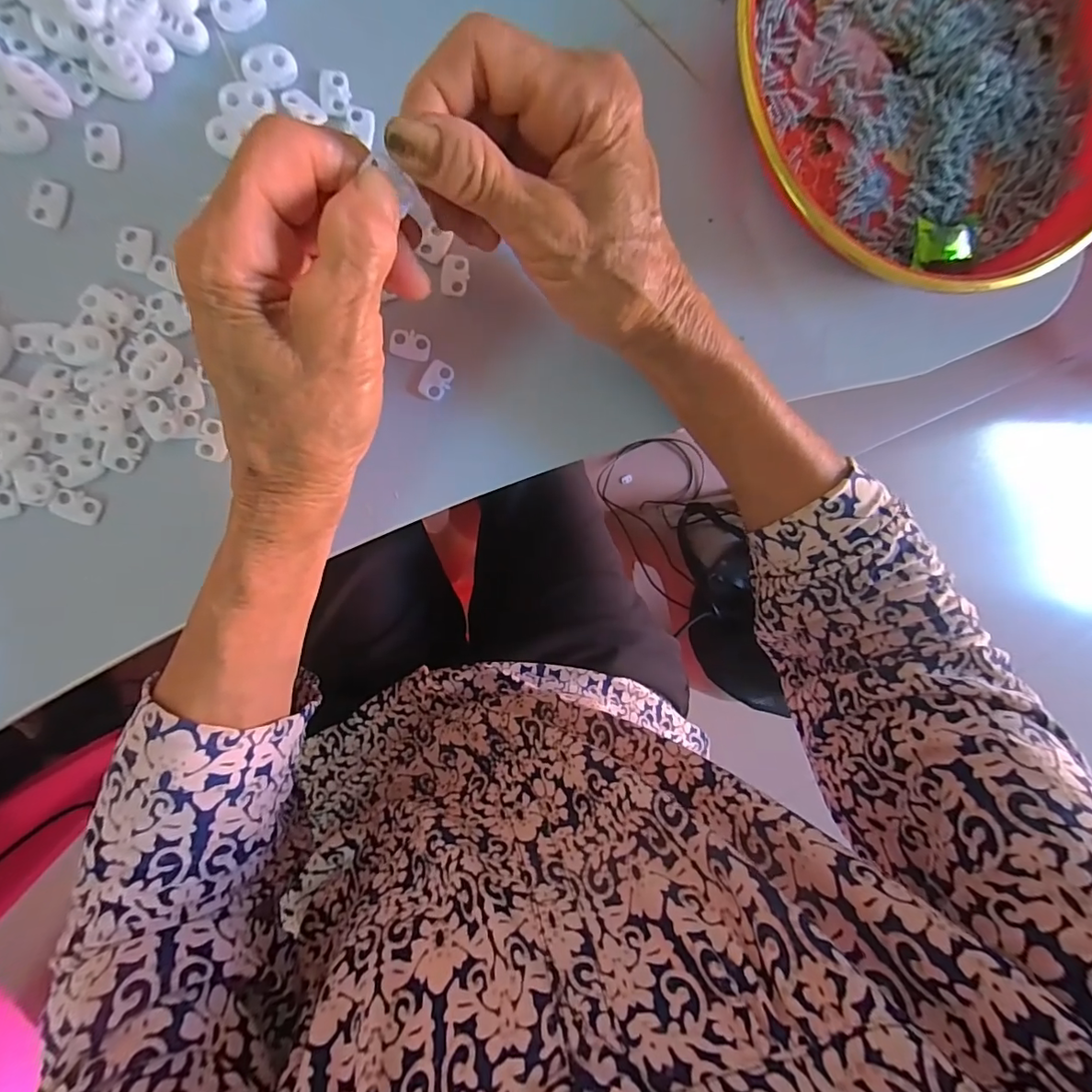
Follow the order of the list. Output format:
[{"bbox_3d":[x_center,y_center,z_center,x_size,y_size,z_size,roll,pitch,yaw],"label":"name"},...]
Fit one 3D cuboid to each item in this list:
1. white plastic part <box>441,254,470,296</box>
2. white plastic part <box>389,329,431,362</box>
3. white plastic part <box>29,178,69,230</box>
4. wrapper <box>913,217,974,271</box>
[{"bbox_3d":[-0.042,-0.127,0.243,0.012,0.004,0.018,6,92,-9],"label":"white plastic part"},{"bbox_3d":[-0.063,-0.094,0.242,0.018,0.004,0.014,10,92,-10],"label":"white plastic part"},{"bbox_3d":[-0.206,-0.142,0.214,0.010,0.004,0.018,14,91,-10],"label":"white plastic part"},{"bbox_3d":[0.198,-0.153,0.261,0.037,0.014,0.022,-18,96,-8],"label":"wrapper"}]

